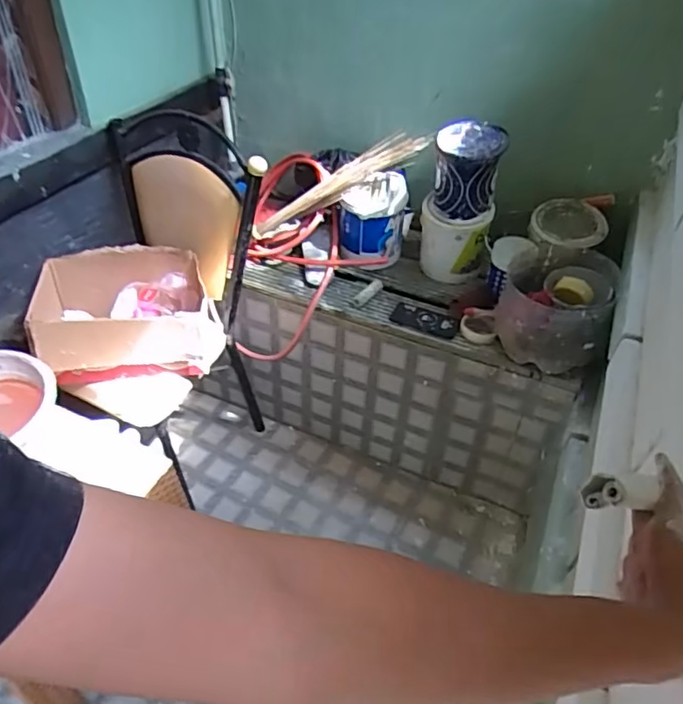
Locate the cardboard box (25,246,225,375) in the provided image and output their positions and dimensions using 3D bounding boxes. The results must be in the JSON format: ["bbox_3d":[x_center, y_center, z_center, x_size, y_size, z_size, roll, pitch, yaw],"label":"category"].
[{"bbox_3d":[-0.482,-0.091,1.318,0.376,0.157,0.264,-7,44,-10],"label":"cardboard box"}]

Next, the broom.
[{"bbox_3d":[-0.003,-0.432,1.503,0.506,0.072,0.089,-23,35,28],"label":"broom"}]

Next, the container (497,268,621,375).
[{"bbox_3d":[0.481,-0.069,1.327,0.218,0.198,0.193,5,43,2],"label":"container"}]

